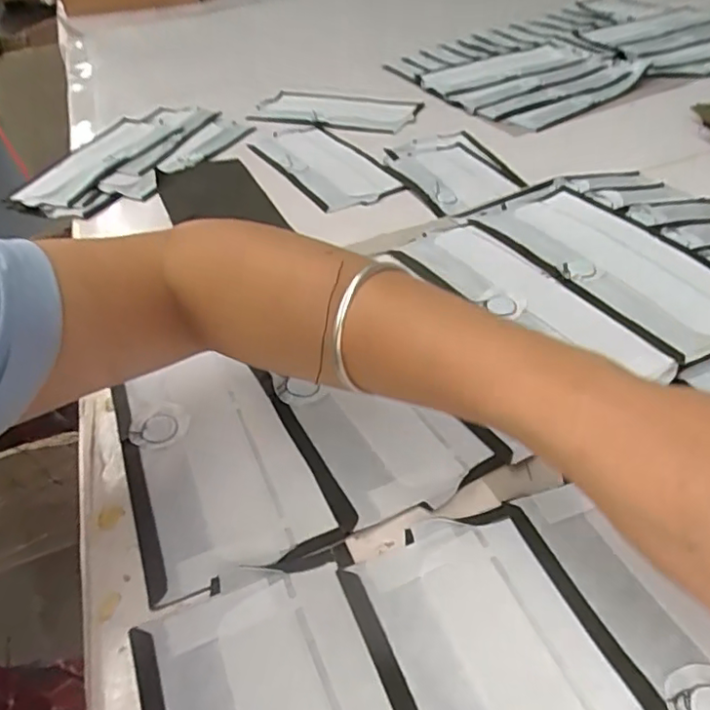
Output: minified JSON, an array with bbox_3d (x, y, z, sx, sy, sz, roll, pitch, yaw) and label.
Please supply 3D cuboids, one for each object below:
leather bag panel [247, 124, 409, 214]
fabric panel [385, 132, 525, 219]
[{"bbox_3d":[-0.036,-0.230,0.728,0.110,0.015,0.230,-27,46,-21],"label":"leather bag panel"},{"bbox_3d":[0.111,-0.207,0.674,0.115,0.022,0.202,-18,43,-12],"label":"fabric panel"}]

